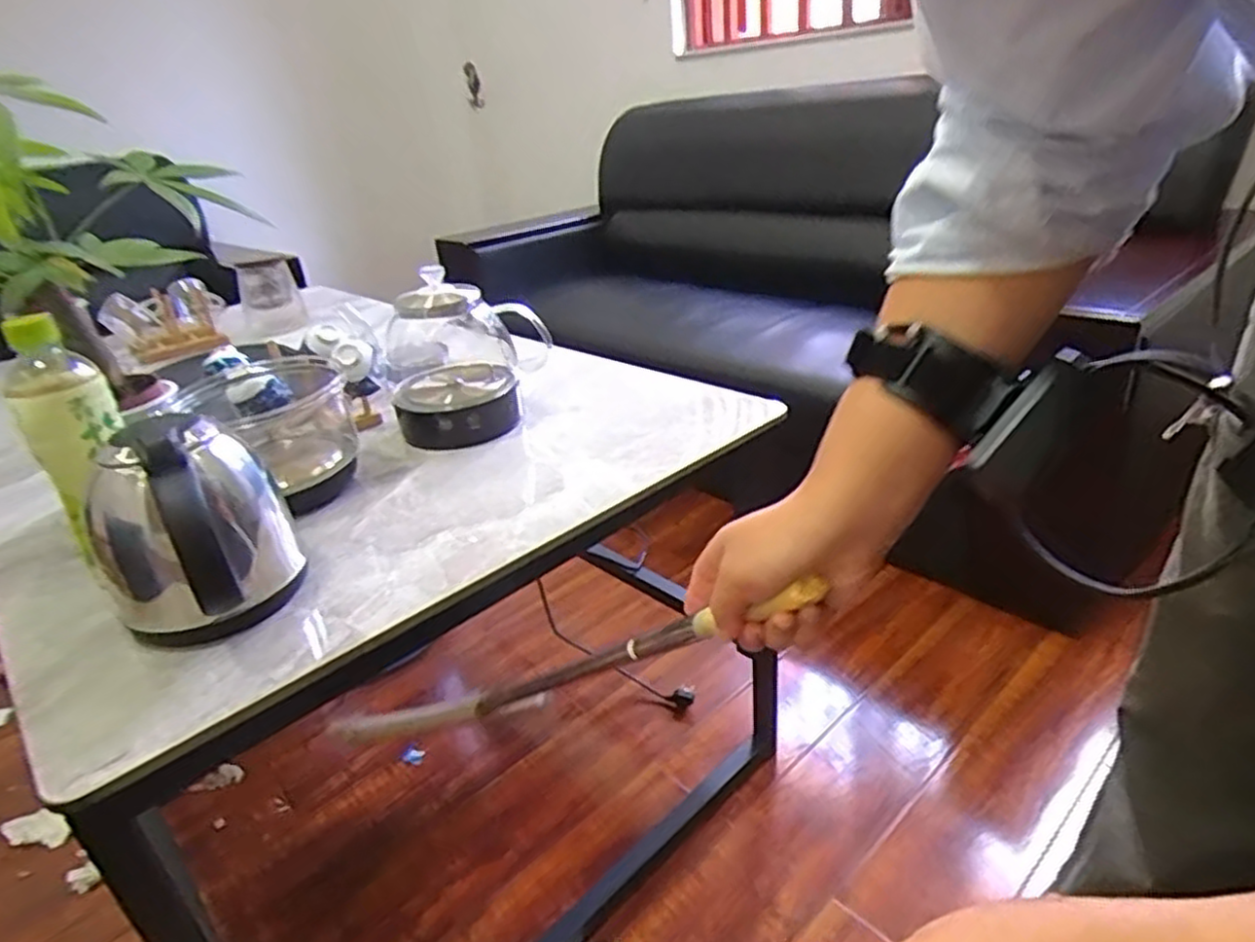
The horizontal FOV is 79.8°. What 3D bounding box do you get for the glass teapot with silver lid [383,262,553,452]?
[{"bbox_3d":[-0.174,-0.128,0.822,0.177,0.169,0.136,-13,28,-13],"label":"glass teapot with silver lid"}]

